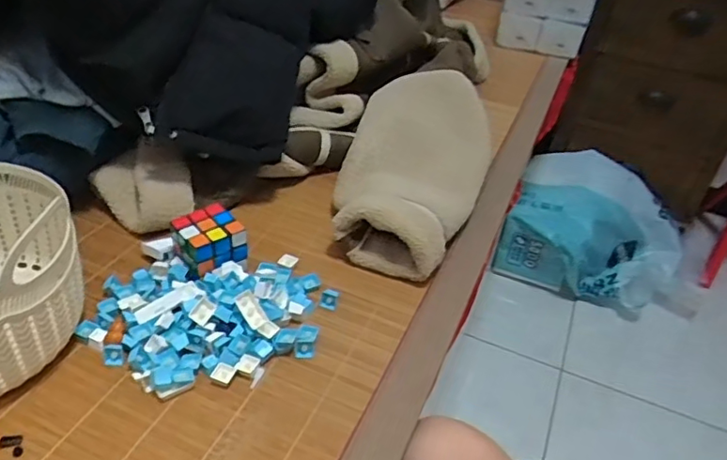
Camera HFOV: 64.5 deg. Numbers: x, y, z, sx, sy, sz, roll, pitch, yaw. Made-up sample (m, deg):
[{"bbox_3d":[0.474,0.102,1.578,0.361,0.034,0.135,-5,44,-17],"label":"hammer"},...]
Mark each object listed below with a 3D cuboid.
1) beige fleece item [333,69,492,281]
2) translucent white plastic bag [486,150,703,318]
[{"bbox_3d":[0.071,-0.091,0.762,0.177,0.099,0.372,14,38,10],"label":"beige fleece item"},{"bbox_3d":[0.553,0.005,1.354,0.457,0.210,0.316,11,38,7],"label":"translucent white plastic bag"}]

